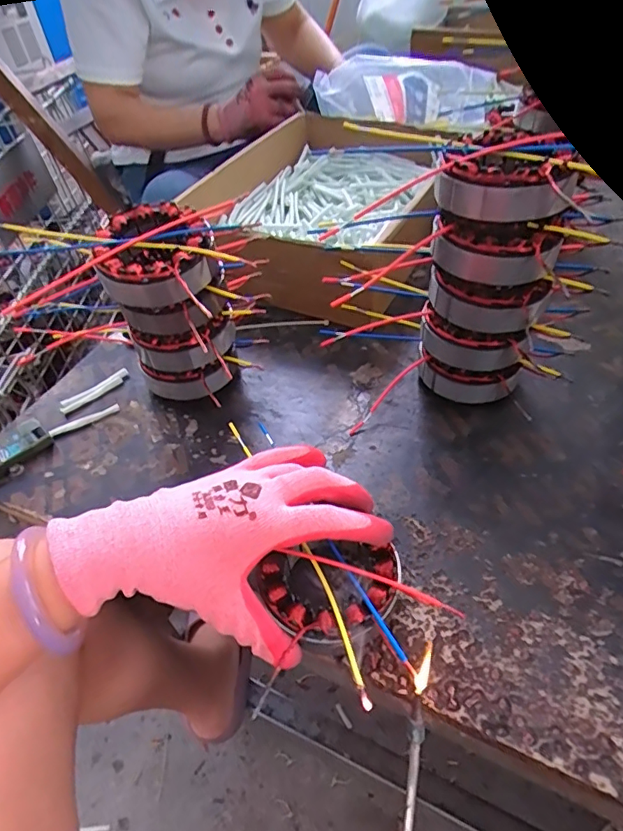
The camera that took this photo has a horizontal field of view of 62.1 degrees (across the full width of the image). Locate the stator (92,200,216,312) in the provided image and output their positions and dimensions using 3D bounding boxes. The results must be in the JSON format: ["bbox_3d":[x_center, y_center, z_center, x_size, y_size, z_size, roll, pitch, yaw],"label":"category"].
[{"bbox_3d":[-0.114,-0.116,0.383,0.080,0.043,0.088,-11,47,-4],"label":"stator"}]

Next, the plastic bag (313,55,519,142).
[{"bbox_3d":[0.129,-0.415,0.676,0.247,0.090,0.080,14,50,18],"label":"plastic bag"}]

